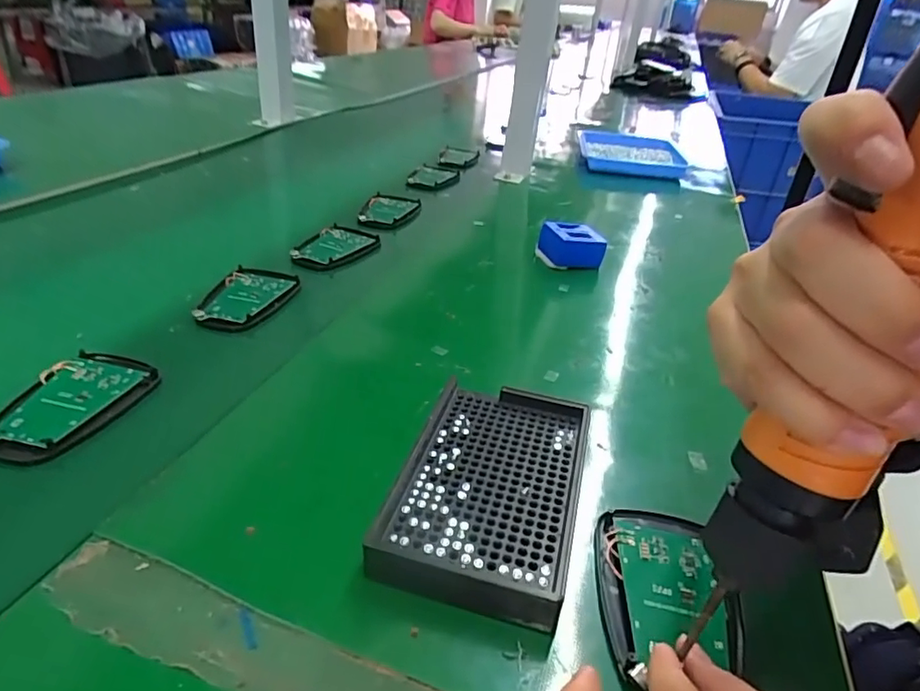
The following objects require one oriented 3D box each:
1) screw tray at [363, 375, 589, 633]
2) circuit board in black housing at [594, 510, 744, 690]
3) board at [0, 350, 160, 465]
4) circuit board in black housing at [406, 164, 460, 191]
[{"bbox_3d":[0.015,0.074,0.293,0.091,0.021,0.147,12,32,12],"label":"screw tray"},{"bbox_3d":[0.095,0.113,0.256,0.059,0.010,0.090,8,32,5],"label":"circuit board in black housing"},{"bbox_3d":[-0.244,0.036,0.342,0.063,0.012,0.094,12,32,12],"label":"board"},{"bbox_3d":[-0.039,-0.244,0.799,0.065,0.011,0.105,11,33,5],"label":"circuit board in black housing"}]

